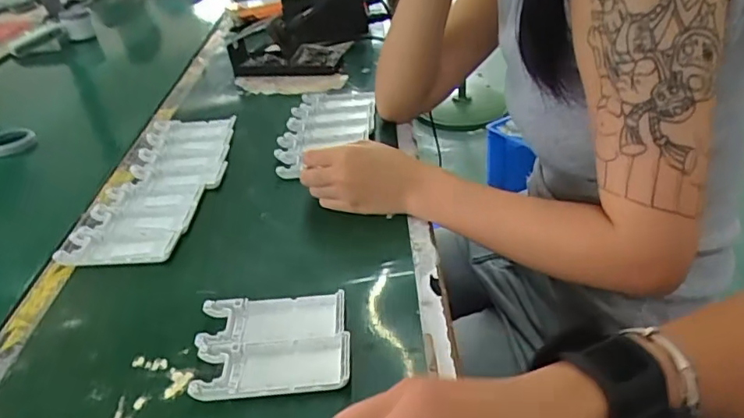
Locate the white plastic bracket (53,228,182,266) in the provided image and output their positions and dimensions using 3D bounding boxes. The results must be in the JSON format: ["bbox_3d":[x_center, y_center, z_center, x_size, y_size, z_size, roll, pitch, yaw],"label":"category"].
[{"bbox_3d":[-0.230,0.033,0.492,0.106,0.008,0.045,-3,35,6],"label":"white plastic bracket"}]

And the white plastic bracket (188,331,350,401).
[{"bbox_3d":[-0.067,0.106,0.368,0.103,0.010,0.043,-6,34,2],"label":"white plastic bracket"}]

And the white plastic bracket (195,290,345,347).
[{"bbox_3d":[-0.072,0.080,0.396,0.102,0.014,0.037,-6,34,1],"label":"white plastic bracket"}]

